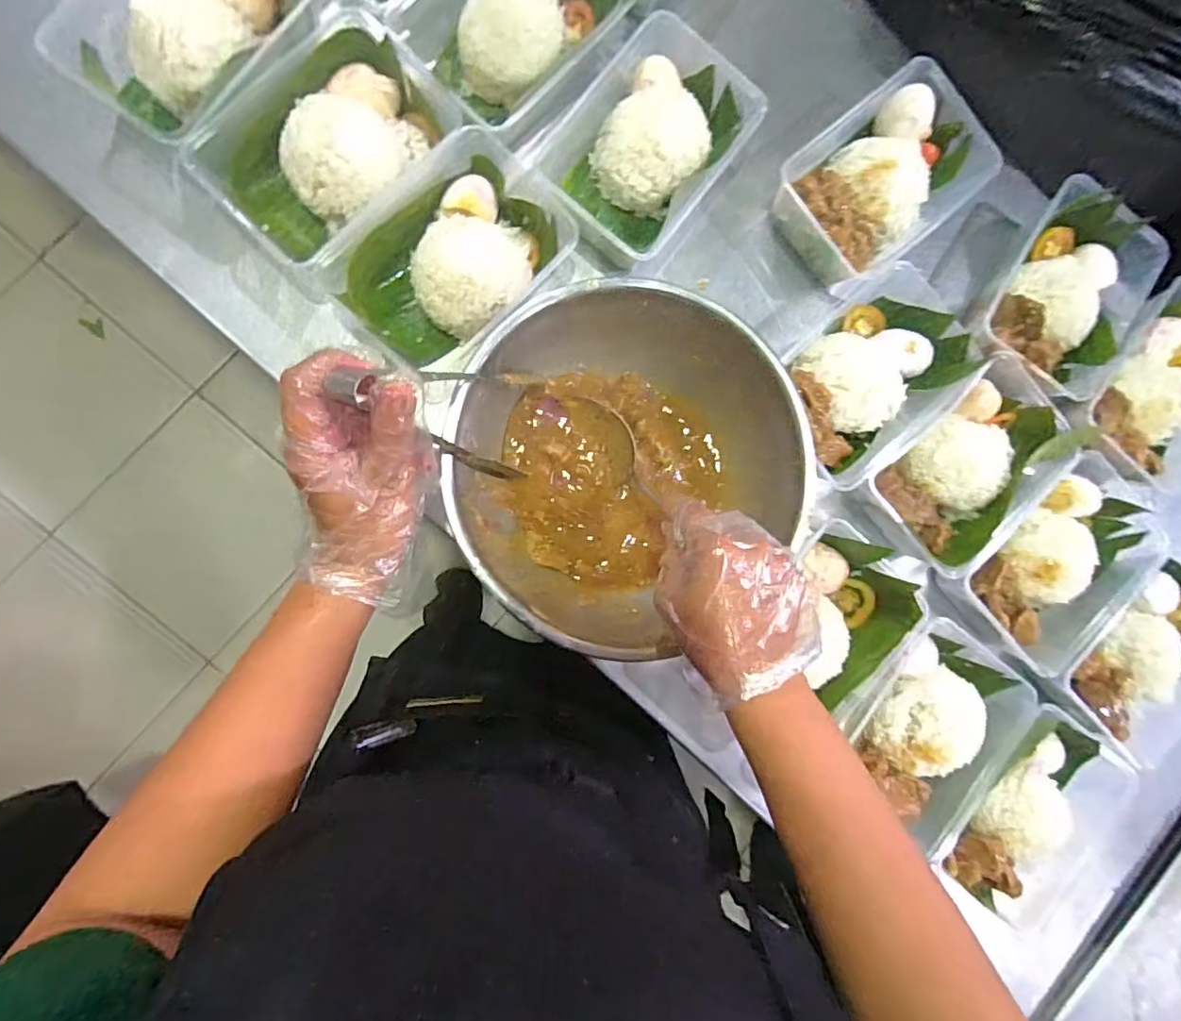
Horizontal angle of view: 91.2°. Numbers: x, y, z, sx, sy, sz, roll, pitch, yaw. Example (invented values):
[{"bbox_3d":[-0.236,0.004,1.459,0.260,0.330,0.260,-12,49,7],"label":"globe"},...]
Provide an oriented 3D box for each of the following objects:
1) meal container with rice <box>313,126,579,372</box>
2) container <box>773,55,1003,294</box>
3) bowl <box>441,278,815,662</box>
[{"bbox_3d":[-0.104,-0.187,0.437,0.162,0.058,0.112,-45,95,-7],"label":"meal container with rice"},{"bbox_3d":[0.236,-0.272,0.479,0.156,0.055,0.117,-41,95,-7],"label":"container"},{"bbox_3d":[0.018,-0.037,0.427,0.239,0.084,0.221,0,89,-9],"label":"bowl"}]

